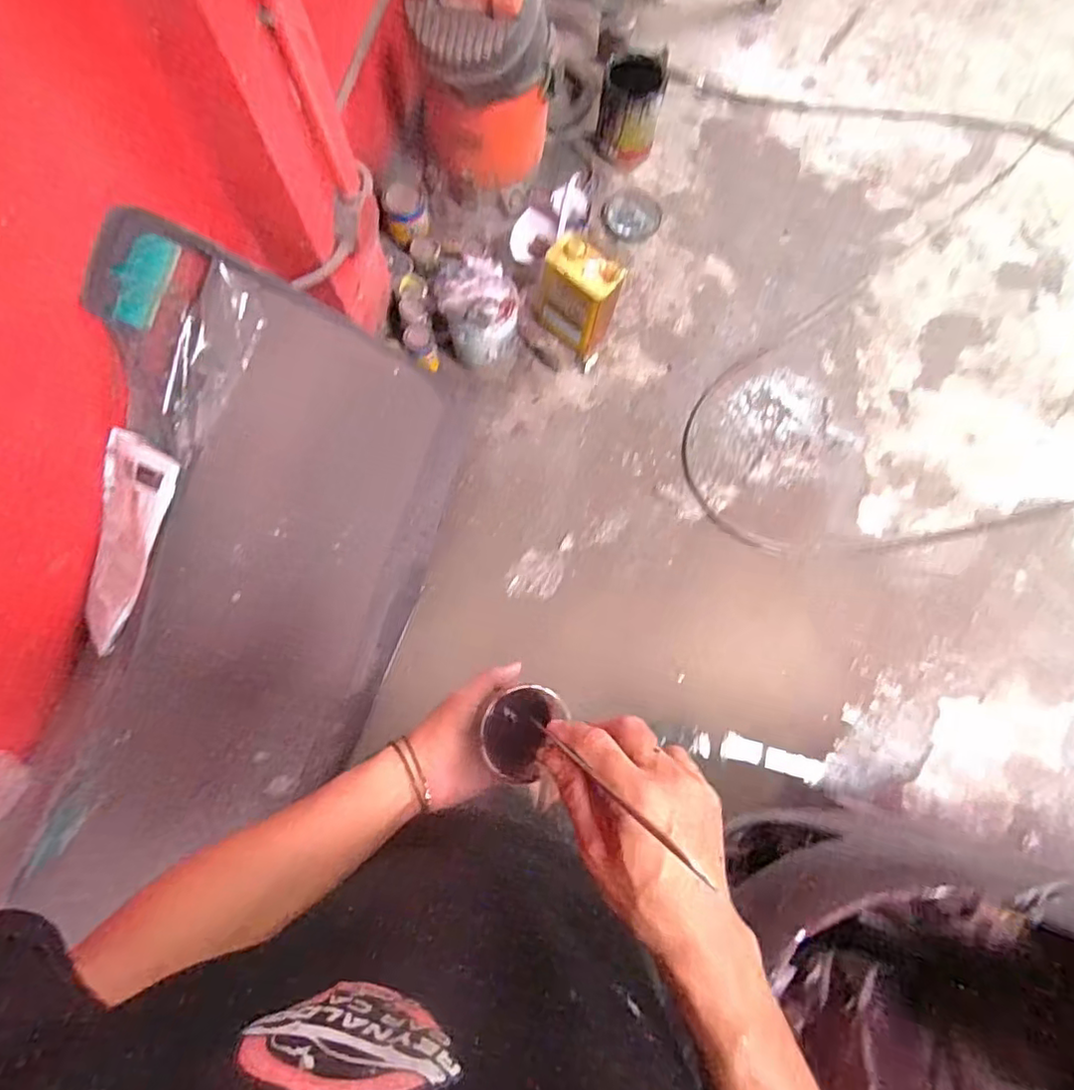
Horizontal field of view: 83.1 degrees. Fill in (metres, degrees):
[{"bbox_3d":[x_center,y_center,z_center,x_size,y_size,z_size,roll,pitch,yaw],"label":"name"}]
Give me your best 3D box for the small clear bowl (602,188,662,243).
[{"bbox_3d":[0.258,-0.885,1.631,0.154,0.030,0.154,0,77,-1],"label":"small clear bowl"}]

